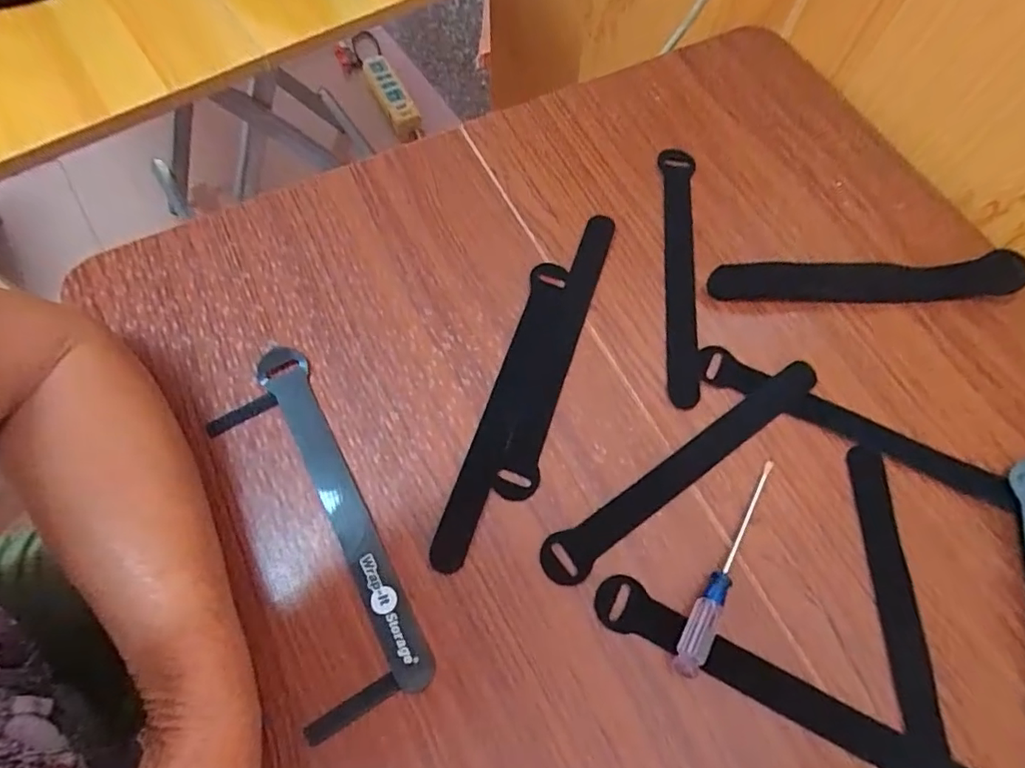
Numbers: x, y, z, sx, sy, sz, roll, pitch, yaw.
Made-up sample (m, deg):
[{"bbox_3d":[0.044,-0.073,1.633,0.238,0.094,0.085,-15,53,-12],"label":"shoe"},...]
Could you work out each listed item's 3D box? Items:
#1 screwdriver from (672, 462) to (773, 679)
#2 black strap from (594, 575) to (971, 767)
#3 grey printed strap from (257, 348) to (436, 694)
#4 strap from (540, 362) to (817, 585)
[{"bbox_3d":[0.113,0.092,0.290,0.014,0.010,0.122,28,70,9],"label":"screwdriver"},{"bbox_3d":[0.134,0.152,0.274,0.198,0.006,0.024,26,69,8],"label":"black strap"},{"bbox_3d":[-0.093,0.064,0.299,0.022,0.004,0.198,-27,71,-12],"label":"grey printed strap"},{"bbox_3d":[0.101,0.047,0.314,0.198,0.004,0.025,-32,72,-14],"label":"strap"}]

